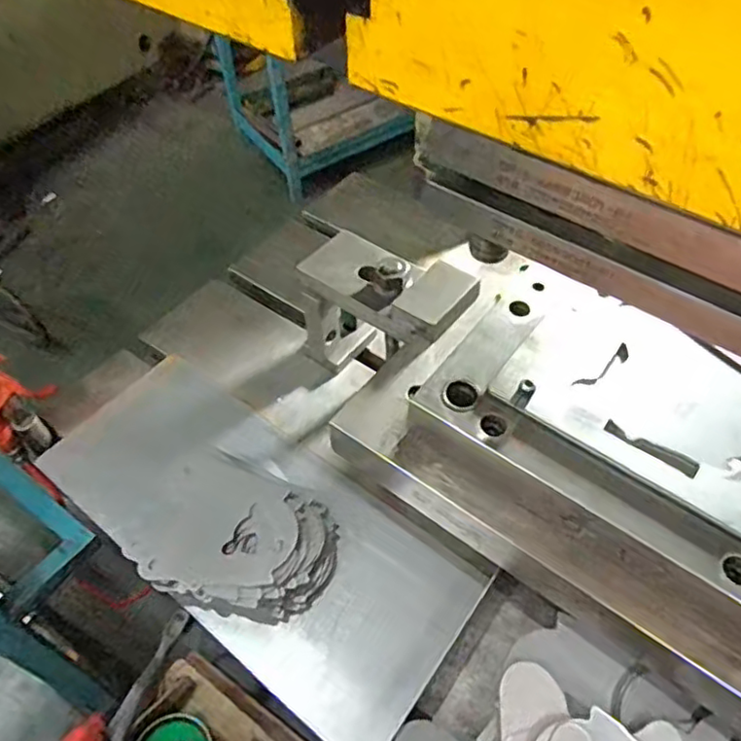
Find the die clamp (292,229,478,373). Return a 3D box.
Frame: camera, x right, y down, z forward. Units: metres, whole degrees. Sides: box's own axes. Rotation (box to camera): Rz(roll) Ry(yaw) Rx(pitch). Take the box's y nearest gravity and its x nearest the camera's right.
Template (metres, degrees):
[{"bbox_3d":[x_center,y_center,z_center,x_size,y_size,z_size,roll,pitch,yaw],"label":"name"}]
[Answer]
[{"bbox_3d":[0.016,-0.050,0.691,0.173,0.168,0.088,34,59,24],"label":"die clamp"}]

